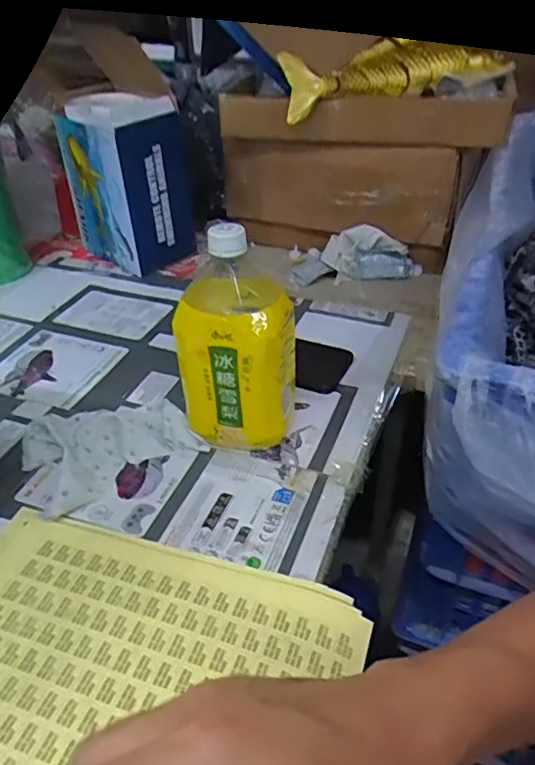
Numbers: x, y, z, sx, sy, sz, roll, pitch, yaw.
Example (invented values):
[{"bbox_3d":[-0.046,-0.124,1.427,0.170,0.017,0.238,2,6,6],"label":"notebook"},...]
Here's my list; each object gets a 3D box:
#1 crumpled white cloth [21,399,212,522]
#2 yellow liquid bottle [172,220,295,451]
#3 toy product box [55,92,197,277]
[{"bbox_3d":[-0.147,0.053,0.540,0.144,0.034,0.098,-22,41,-26],"label":"crumpled white cloth"},{"bbox_3d":[-0.026,-0.031,0.518,0.094,0.189,0.084,9,37,14],"label":"yellow liquid bottle"},{"bbox_3d":[-0.200,-0.288,0.848,0.154,0.219,0.124,28,46,34],"label":"toy product box"}]

